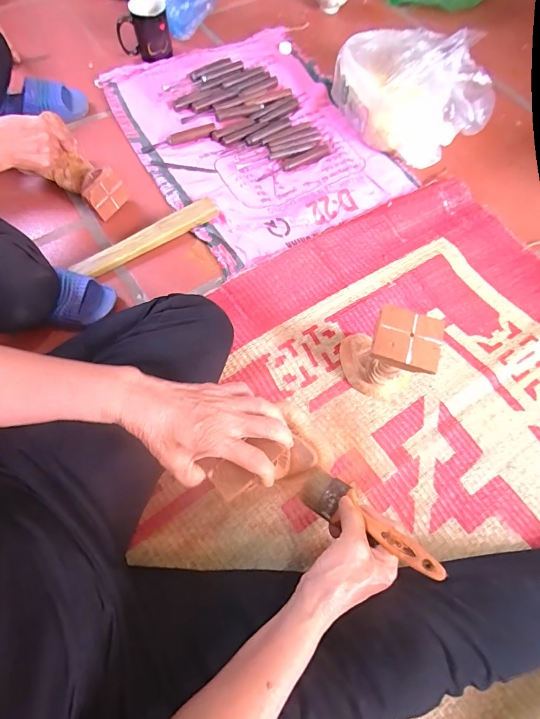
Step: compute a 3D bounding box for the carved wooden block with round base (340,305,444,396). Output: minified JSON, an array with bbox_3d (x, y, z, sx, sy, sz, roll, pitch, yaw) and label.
[{"bbox_3d":[0.158,-0.007,0.517,0.101,0.172,0.093,17,69,6],"label":"carved wooden block with round base"}]

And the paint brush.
[{"bbox_3d":[0.097,0.172,0.392,0.044,0.011,0.177,-45,33,-17],"label":"paint brush"}]

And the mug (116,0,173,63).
[{"bbox_3d":[-0.283,-0.743,0.826,0.112,0.096,0.078,-5,68,-3],"label":"mug"}]

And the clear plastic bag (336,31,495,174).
[{"bbox_3d":[0.293,-0.561,0.750,0.237,0.142,0.272,-37,73,-15],"label":"clear plastic bag"}]

